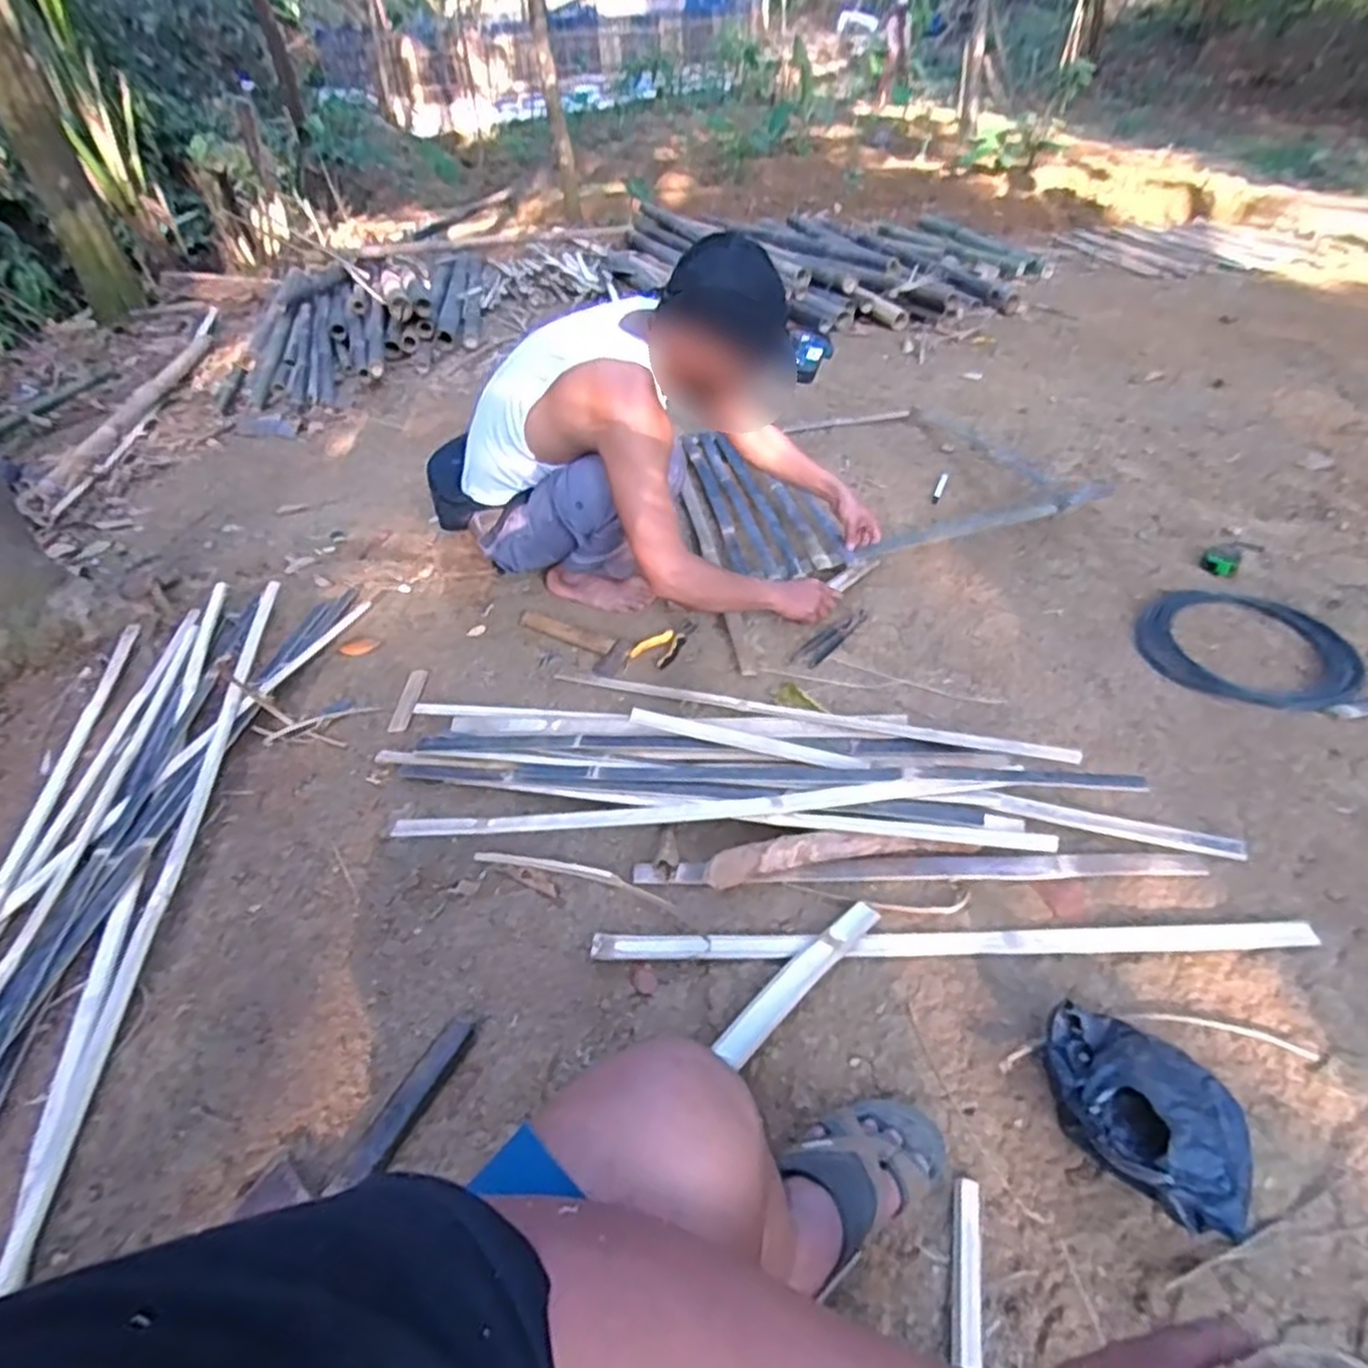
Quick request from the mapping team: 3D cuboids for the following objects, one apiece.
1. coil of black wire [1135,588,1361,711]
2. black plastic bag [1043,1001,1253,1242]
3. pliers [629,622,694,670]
[{"bbox_3d":[1.033,-0.071,1.413,0.361,0.029,0.316,11,40,15],"label":"coil of black wire"},{"bbox_3d":[0.457,0.431,0.775,0.196,0.098,0.172,24,48,32],"label":"black plastic bag"},{"bbox_3d":[-0.029,-0.081,1.511,0.085,0.013,0.150,24,45,29],"label":"pliers"}]

